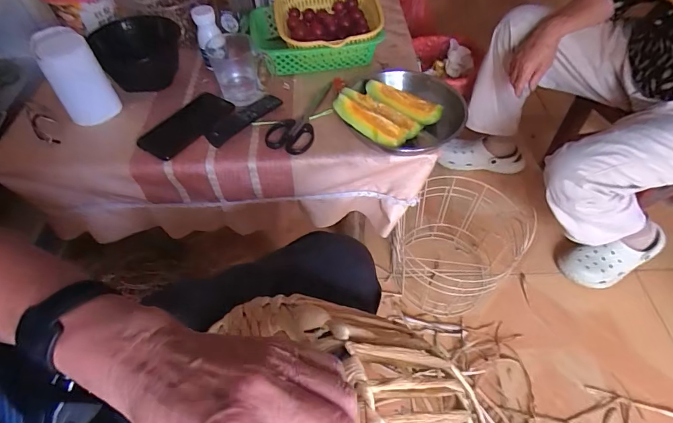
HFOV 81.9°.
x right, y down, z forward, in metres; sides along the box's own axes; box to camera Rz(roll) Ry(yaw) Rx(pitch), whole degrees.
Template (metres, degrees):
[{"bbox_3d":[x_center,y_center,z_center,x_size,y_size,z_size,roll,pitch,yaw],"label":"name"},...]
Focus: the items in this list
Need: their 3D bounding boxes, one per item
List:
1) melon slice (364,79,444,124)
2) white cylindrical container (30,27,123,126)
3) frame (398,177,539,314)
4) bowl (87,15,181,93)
[{"bbox_3d":[0.111,-0.185,0.658,0.136,0.026,0.042,30,59,22],"label":"melon slice"},{"bbox_3d":[-0.439,-0.225,0.655,0.081,0.124,0.087,-35,59,-22],"label":"white cylindrical container"},{"bbox_3d":[0.277,0.077,0.890,0.234,0.228,0.272,22,57,18],"label":"frame"},{"bbox_3d":[-0.357,-0.309,0.743,0.154,0.080,0.160,-1,53,1],"label":"bowl"}]

